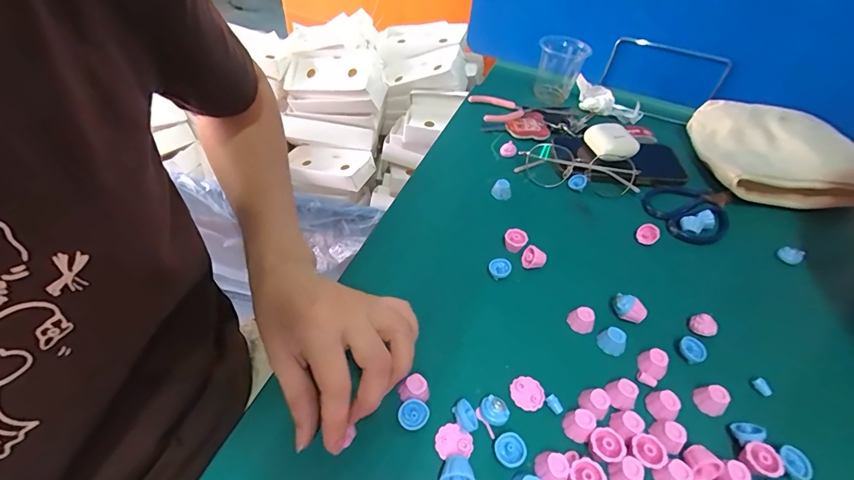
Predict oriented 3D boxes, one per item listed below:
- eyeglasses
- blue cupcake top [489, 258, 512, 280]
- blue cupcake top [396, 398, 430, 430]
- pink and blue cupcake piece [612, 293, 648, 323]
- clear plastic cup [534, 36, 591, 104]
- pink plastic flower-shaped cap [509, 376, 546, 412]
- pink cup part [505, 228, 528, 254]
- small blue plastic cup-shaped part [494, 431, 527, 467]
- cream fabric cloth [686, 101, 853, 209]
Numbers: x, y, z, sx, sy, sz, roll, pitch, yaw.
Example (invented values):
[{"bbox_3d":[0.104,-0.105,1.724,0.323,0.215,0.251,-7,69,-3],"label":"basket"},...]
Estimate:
[{"bbox_3d":[0.168,-0.078,0.458,0.133,0.028,0.043,14,47,7],"label":"eyeglasses"},{"bbox_3d":[0.063,0.025,0.357,0.018,0.011,0.015,7,46,0],"label":"blue cupcake top"},{"bbox_3d":[-0.009,0.113,0.266,0.020,0.004,0.018,15,70,0],"label":"blue cupcake top"},{"bbox_3d":[0.164,0.056,0.334,0.026,0.020,0.016,29,50,20],"label":"pink and blue cupcake piece"},{"bbox_3d":[0.181,-0.238,0.574,0.062,0.070,0.058,3,46,-3],"label":"clear plastic cup"},{"bbox_3d":[0.070,0.106,0.286,0.022,0.004,0.023,3,46,-3],"label":"pink plastic flower-shaped cap"},{"bbox_3d":[0.081,0.001,0.379,0.020,0.020,0.017,23,48,15],"label":"pink cup part"},{"bbox_3d":[0.052,0.130,0.257,0.016,0.007,0.019,-14,50,-19],"label":"small blue plastic cup-shaped part"},{"bbox_3d":[0.404,-0.101,0.481,0.168,0.068,0.142,4,46,-3],"label":"cream fabric cloth"}]

